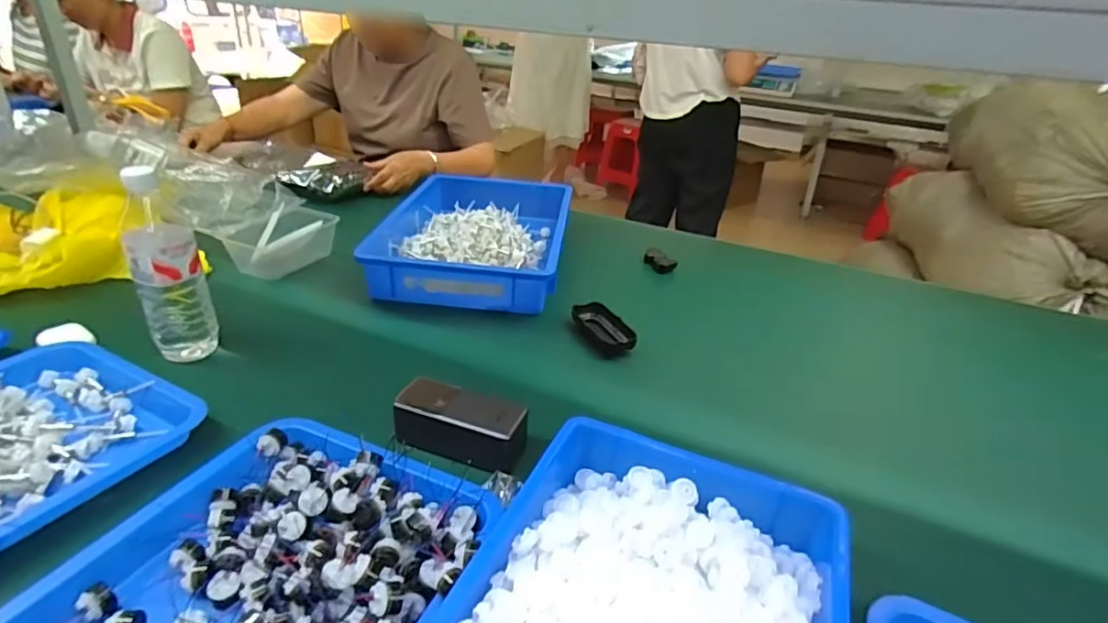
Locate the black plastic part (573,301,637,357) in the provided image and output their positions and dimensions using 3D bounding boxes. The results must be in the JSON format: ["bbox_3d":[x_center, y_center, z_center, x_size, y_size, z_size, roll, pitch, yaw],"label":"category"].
[{"bbox_3d":[0.067,0.026,0.792,0.050,0.031,0.104,-12,33,-27],"label":"black plastic part"}]

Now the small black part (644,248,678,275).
[{"bbox_3d":[0.186,-0.089,1.016,0.034,0.027,0.062,-20,37,-37],"label":"small black part"}]

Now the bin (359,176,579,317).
[{"bbox_3d":[-0.129,-0.139,1.005,0.292,0.065,0.434,6,29,3],"label":"bin"}]

